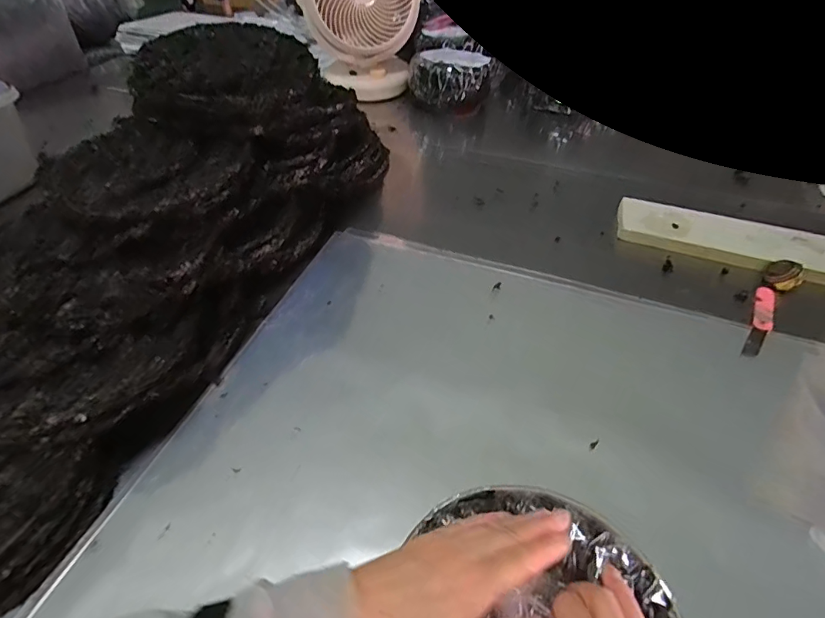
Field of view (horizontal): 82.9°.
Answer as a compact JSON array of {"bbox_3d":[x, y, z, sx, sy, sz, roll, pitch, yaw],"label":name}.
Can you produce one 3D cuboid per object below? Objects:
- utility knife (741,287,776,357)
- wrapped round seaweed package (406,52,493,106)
[{"bbox_3d":[0.430,0.015,0.578,0.022,0.015,0.142,26,50,24],"label":"utility knife"},{"bbox_3d":[0.080,-0.523,1.039,0.176,0.070,0.156,3,45,4],"label":"wrapped round seaweed package"}]

